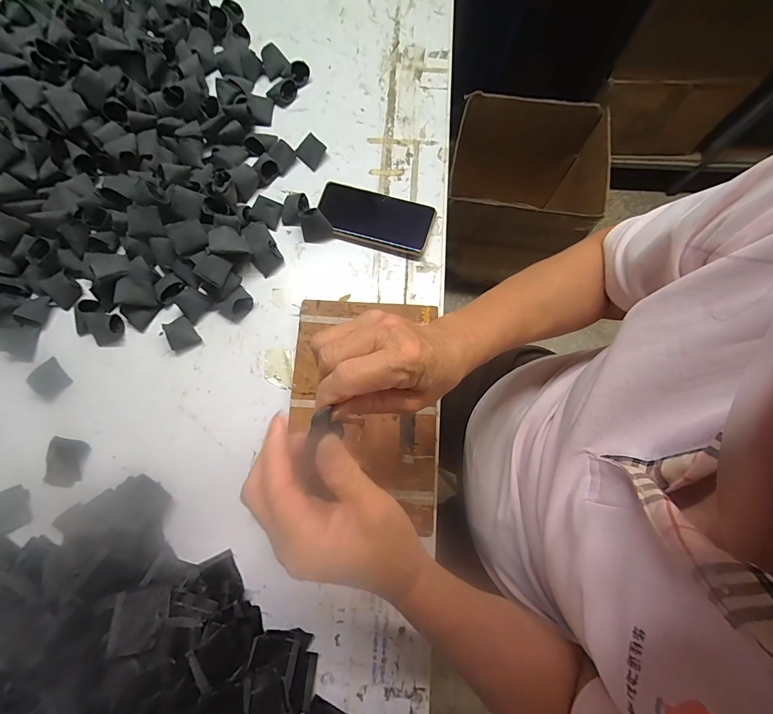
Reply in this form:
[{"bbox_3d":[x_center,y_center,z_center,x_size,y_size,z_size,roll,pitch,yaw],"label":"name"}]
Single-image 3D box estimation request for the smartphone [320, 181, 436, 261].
[{"bbox_3d":[-0.017,-0.189,0.489,0.155,0.010,0.078,18,78,4],"label":"smartphone"}]

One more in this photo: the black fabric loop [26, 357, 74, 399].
[{"bbox_3d":[-0.428,0.027,0.447,0.036,0.013,0.042,-41,80,-8],"label":"black fabric loop"}]

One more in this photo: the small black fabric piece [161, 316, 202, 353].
[{"bbox_3d":[-0.264,-0.031,0.453,0.034,0.023,0.040,-30,79,-6],"label":"small black fabric piece"}]

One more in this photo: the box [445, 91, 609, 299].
[{"bbox_3d":[0.365,-0.445,1.072,0.373,0.414,0.343,4,78,1],"label":"box"}]

